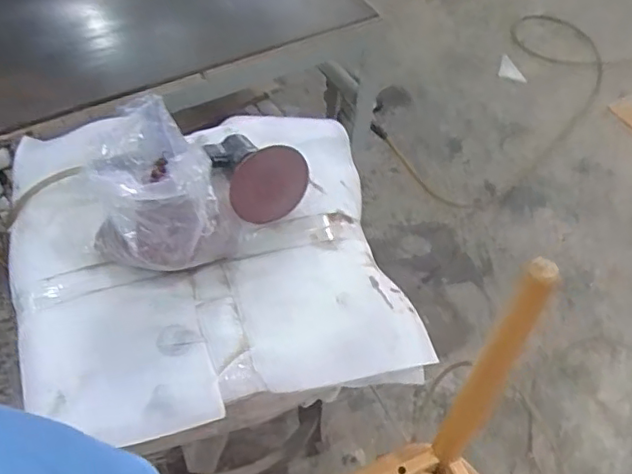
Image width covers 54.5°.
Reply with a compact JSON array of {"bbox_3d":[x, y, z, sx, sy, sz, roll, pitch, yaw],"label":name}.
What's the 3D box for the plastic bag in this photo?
[{"bbox_3d":[-0.203,-0.052,0.778,0.164,0.177,0.147,31,56,20],"label":"plastic bag"}]

